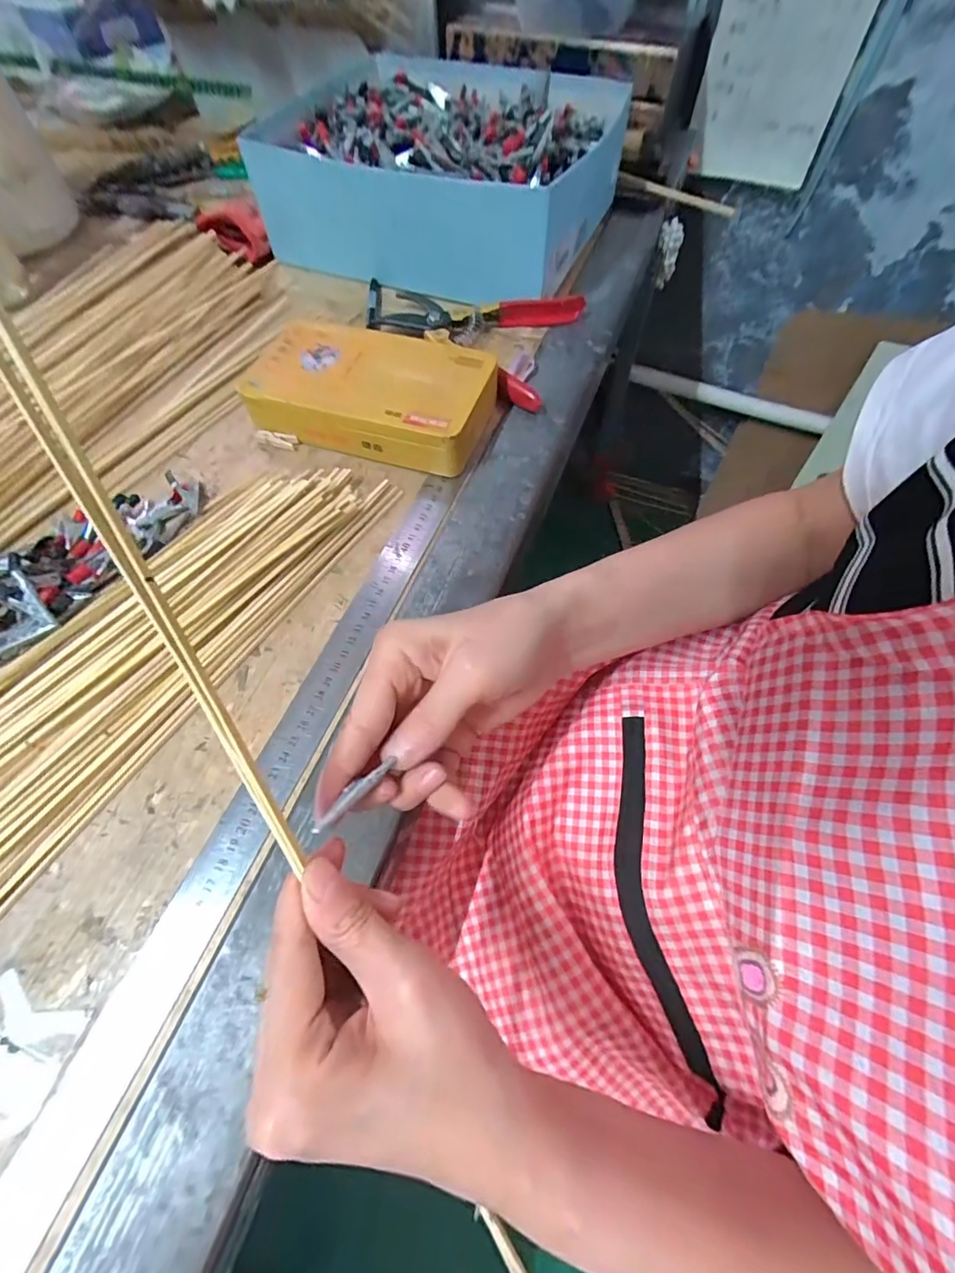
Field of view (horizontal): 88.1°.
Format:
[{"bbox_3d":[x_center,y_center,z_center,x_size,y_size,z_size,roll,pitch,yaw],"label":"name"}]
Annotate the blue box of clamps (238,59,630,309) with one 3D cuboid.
[{"bbox_3d":[-0.020,-0.491,0.511,0.316,0.092,0.276,13,62,7],"label":"blue box of clamps"}]

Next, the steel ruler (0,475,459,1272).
[{"bbox_3d":[-0.113,0.073,0.278,0.028,0.004,0.460,19,64,10],"label":"steel ruler"}]

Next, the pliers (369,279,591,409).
[{"bbox_3d":[-0.022,-0.281,0.445,0.209,0.022,0.142,15,63,8],"label":"pliers"}]

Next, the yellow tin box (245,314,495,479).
[{"bbox_3d":[-0.082,-0.198,0.395,0.188,0.033,0.110,15,63,8],"label":"yellow tin box"}]

